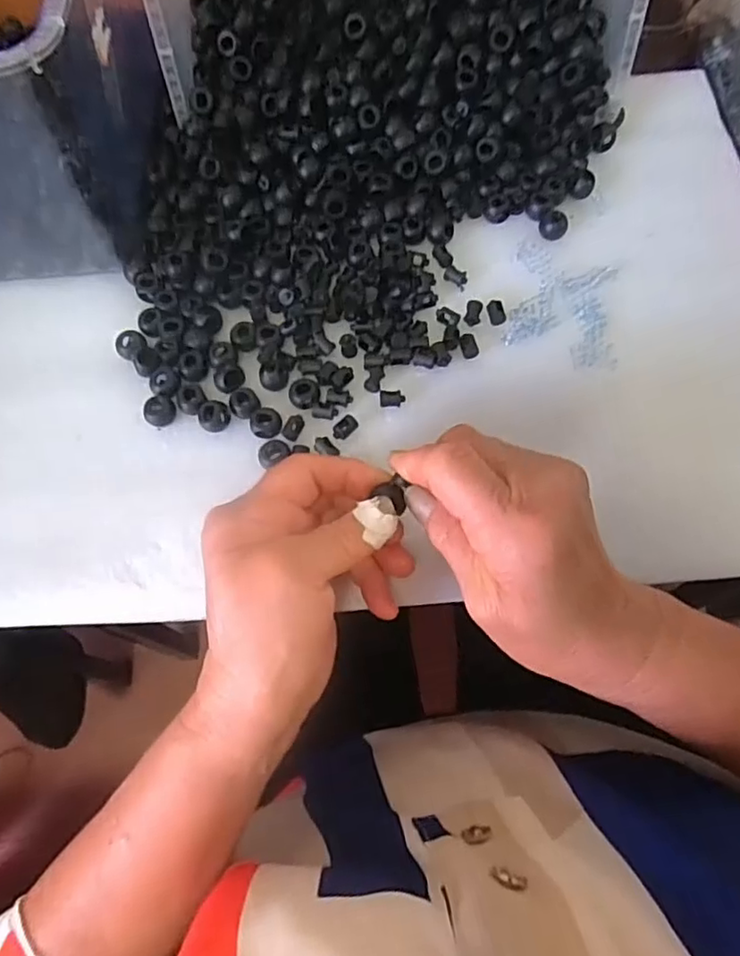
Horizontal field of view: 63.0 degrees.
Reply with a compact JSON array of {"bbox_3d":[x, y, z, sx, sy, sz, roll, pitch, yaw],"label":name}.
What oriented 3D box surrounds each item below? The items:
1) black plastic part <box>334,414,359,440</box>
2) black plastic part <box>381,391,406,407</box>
[{"bbox_3d":[-0.014,-0.029,0.338,0.016,0.004,0.009,-40,72,-13],"label":"black plastic part"},{"bbox_3d":[0.013,-0.046,0.345,0.014,0.006,0.010,-6,68,0],"label":"black plastic part"}]

